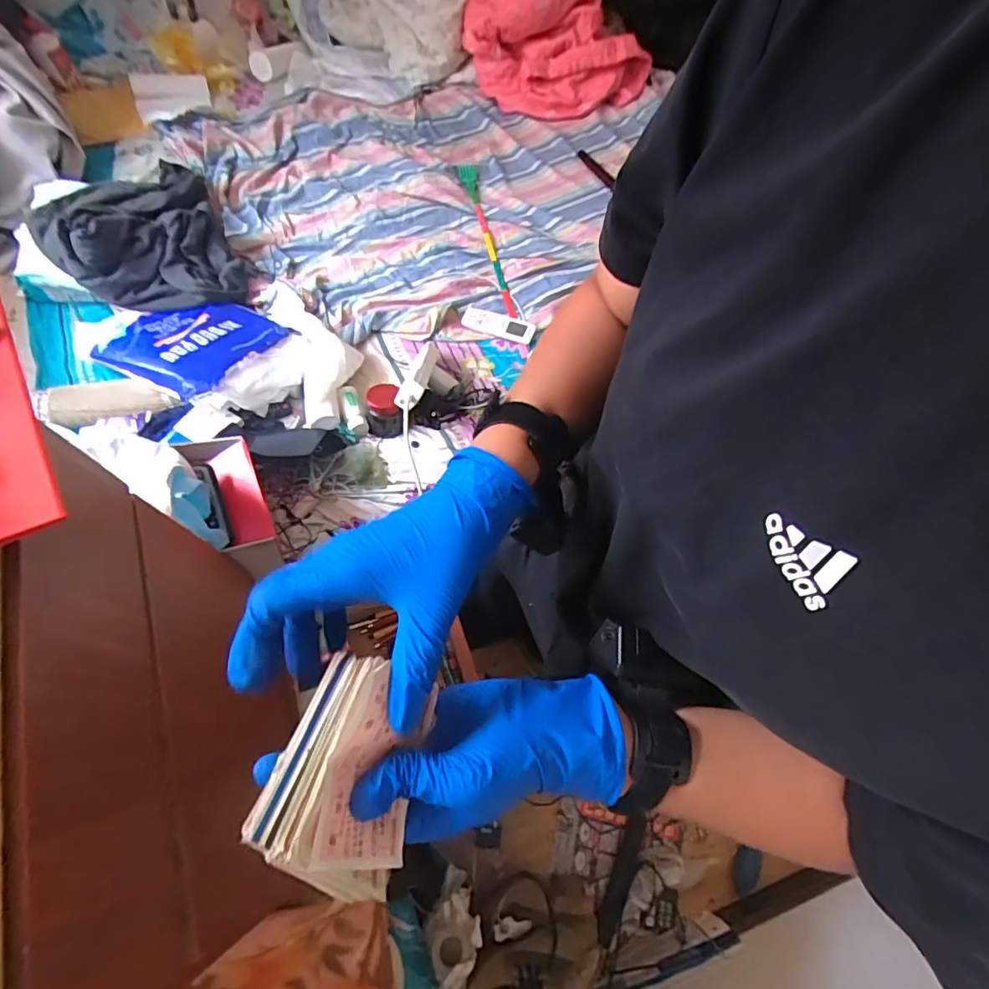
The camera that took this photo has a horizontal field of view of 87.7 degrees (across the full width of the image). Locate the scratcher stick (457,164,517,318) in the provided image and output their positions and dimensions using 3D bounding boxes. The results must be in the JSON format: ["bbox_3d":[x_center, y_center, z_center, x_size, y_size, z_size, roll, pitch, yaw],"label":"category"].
[{"bbox_3d":[-0.015,-0.630,1.246,0.045,0.020,0.559,-12,66,-7],"label":"scratcher stick"}]

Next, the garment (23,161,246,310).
[{"bbox_3d":[-0.771,-0.566,1.097,0.335,0.149,0.486,-27,69,-13],"label":"garment"}]

